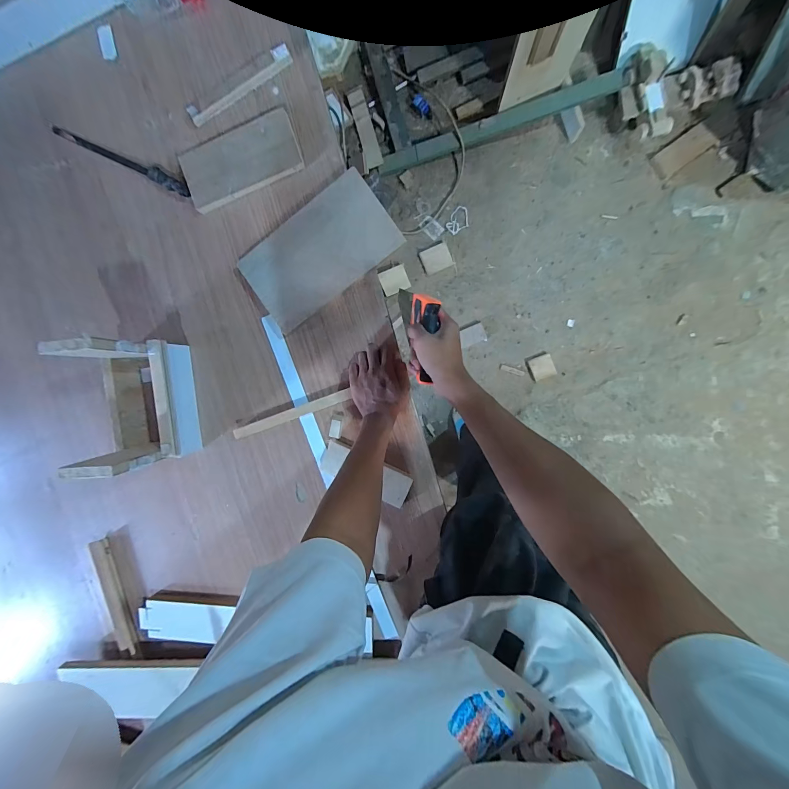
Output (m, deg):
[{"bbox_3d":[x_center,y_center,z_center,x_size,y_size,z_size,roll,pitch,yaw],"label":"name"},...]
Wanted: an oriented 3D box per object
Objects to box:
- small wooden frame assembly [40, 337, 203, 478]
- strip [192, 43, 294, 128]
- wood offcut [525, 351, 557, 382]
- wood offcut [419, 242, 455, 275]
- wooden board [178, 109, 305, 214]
[{"bbox_3d":[-0.454,0.016,0.569,0.133,0.169,0.206,-5,95,7],"label":"small wooden frame assembly"},{"bbox_3d":[-0.265,-0.528,0.569,0.199,0.017,0.024,-28,92,8],"label":"strip"},{"bbox_3d":[0.571,-0.110,1.292,0.093,0.017,0.102,-23,92,8],"label":"wood offcut"},{"bbox_3d":[0.164,-0.530,1.289,0.117,0.014,0.092,-22,92,8],"label":"wood offcut"},{"bbox_3d":[-0.264,-0.400,0.566,0.202,0.022,0.096,-19,93,8],"label":"wooden board"}]

